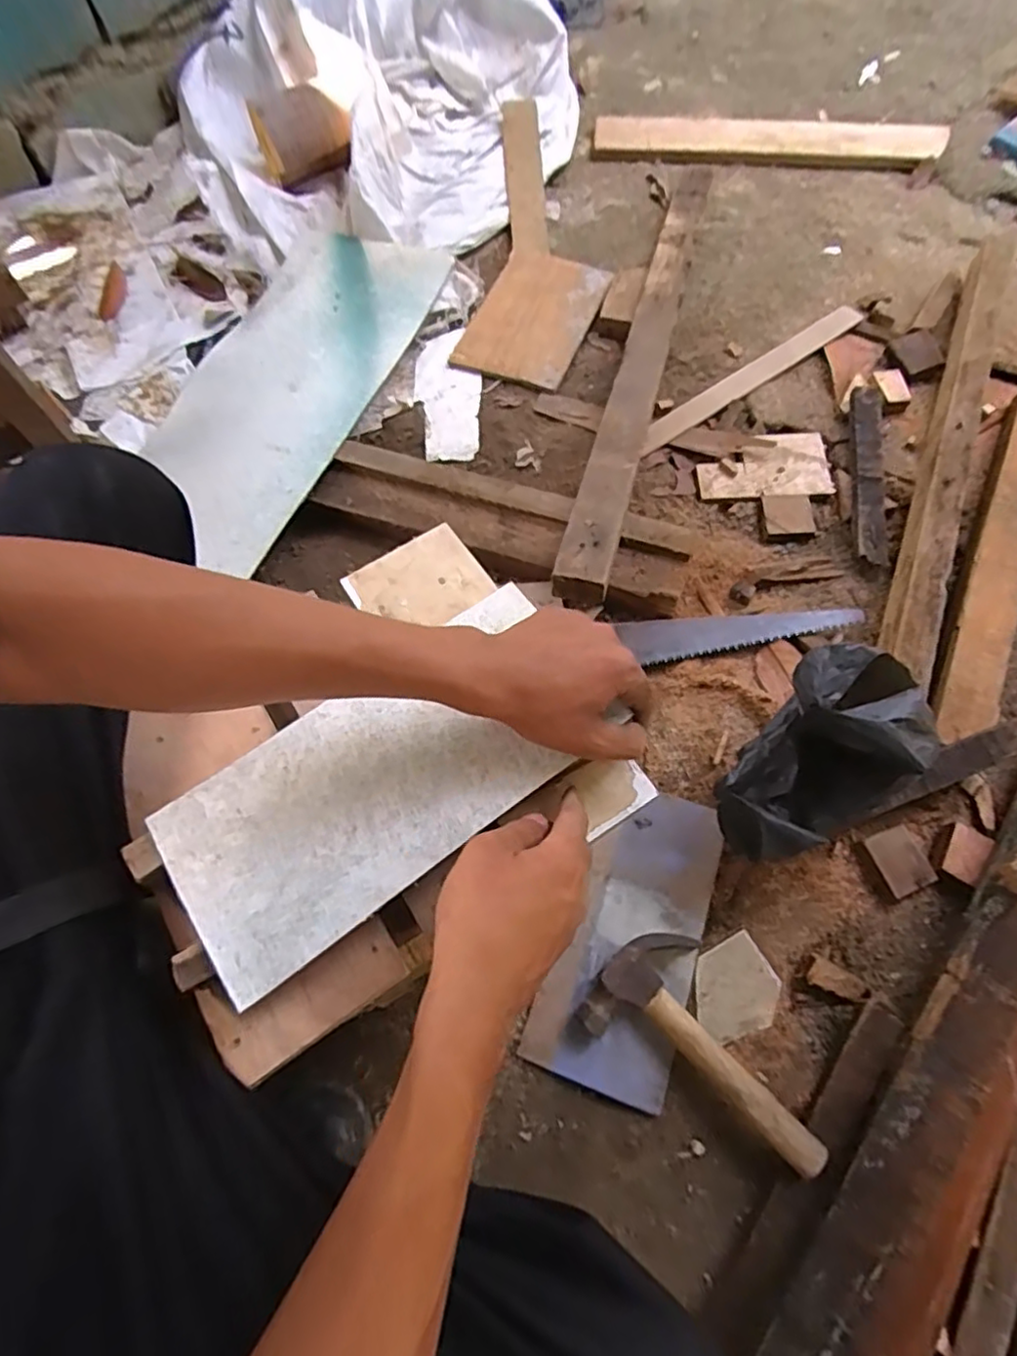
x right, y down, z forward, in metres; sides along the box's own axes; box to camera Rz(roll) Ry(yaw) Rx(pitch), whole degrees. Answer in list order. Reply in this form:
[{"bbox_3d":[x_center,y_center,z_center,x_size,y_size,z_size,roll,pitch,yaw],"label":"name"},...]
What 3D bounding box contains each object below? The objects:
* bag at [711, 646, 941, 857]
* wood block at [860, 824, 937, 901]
[{"bbox_3d":[0.264,0.082,0.596,0.186,0.183,0.135,-23,67,-8],"label":"bag"},{"bbox_3d":[0.385,0.181,0.631,0.046,0.017,0.059,-21,66,-7],"label":"wood block"}]

